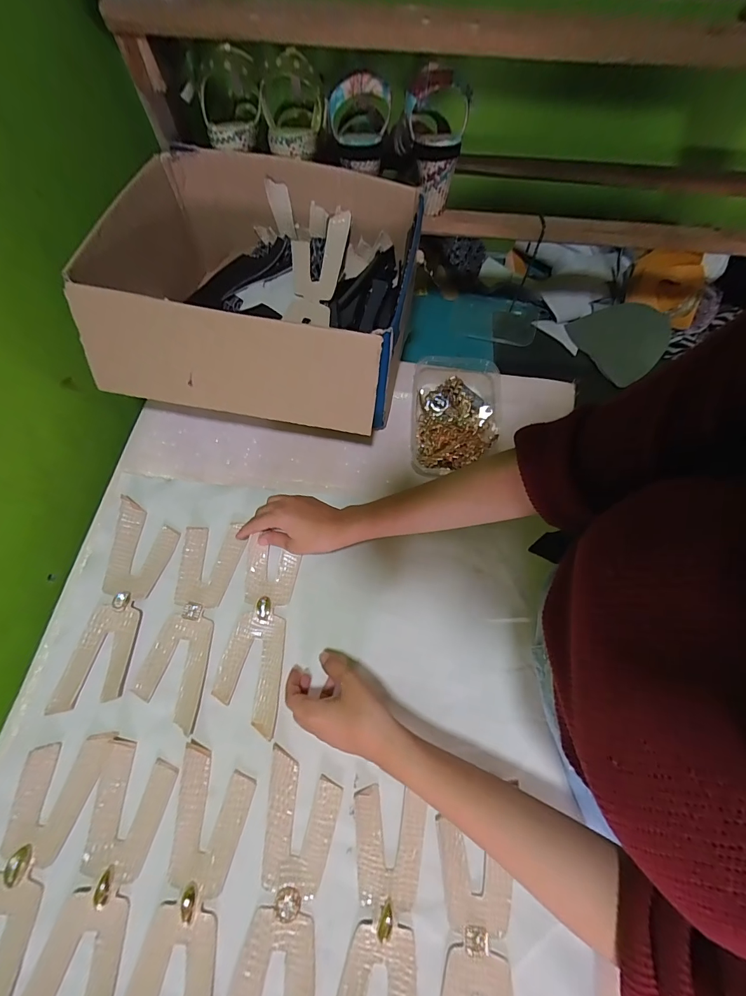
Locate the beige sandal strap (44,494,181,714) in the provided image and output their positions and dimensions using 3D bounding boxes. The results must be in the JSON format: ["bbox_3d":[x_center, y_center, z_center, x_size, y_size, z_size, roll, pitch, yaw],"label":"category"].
[{"bbox_3d":[-0.294,0.118,0.467,0.074,0.009,0.234,7,66,0],"label":"beige sandal strap"}]

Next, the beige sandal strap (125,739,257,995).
[{"bbox_3d":[-0.169,0.369,0.369,0.076,0.008,0.232,8,66,1],"label":"beige sandal strap"}]

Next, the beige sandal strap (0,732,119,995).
[{"bbox_3d":[-0.333,0.348,0.377,0.074,0.007,0.229,12,66,3],"label":"beige sandal strap"}]

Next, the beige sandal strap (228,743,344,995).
[{"bbox_3d":[-0.082,0.377,0.373,0.075,0.005,0.229,8,66,1],"label":"beige sandal strap"}]

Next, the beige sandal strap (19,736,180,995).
[{"bbox_3d":[-0.253,0.353,0.376,0.077,0.007,0.208,9,66,1],"label":"beige sandal strap"}]

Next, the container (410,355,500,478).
[{"bbox_3d":[0.120,-0.123,0.565,0.122,0.056,0.207,5,66,0],"label":"container"}]

